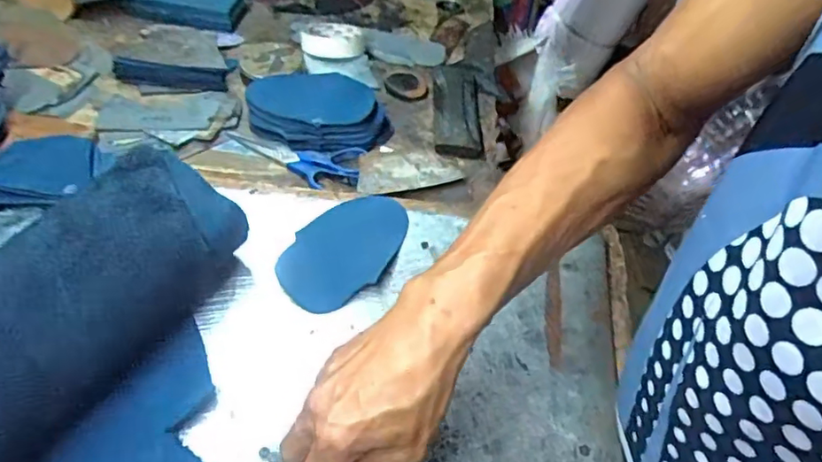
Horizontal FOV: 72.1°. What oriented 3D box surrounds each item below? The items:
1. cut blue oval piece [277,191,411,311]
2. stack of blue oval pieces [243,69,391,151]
[{"bbox_3d":[-0.059,0.014,0.509,0.084,0.012,0.138,25,51,14],"label":"cut blue oval piece"},{"bbox_3d":[-0.102,-0.137,0.632,0.152,0.036,0.098,0,49,-12],"label":"stack of blue oval pieces"}]

